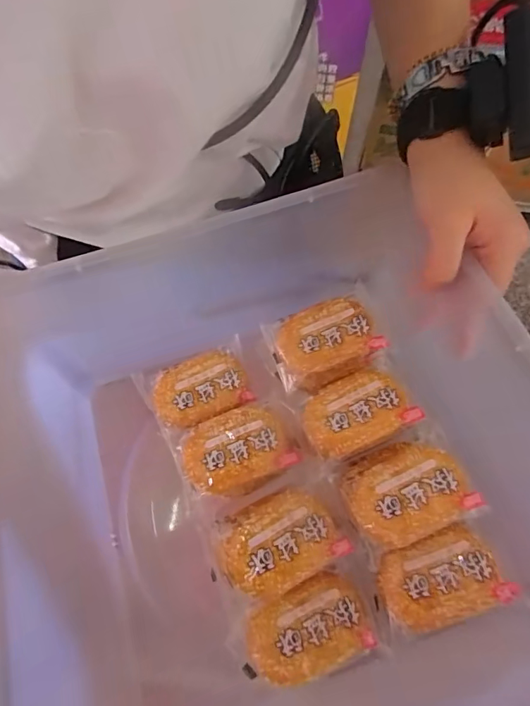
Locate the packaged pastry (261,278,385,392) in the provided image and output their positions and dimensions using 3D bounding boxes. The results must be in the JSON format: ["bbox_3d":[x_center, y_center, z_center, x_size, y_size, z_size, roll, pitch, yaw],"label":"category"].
[{"bbox_3d":[0.047,-0.012,0.355,0.087,0.021,0.055,-24,70,6],"label":"packaged pastry"}]

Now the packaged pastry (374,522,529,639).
[{"bbox_3d":[0.112,0.151,0.291,0.079,0.022,0.051,-29,49,4],"label":"packaged pastry"}]

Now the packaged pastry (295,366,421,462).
[{"bbox_3d":[0.065,0.044,0.326,0.075,0.019,0.054,-24,67,-11],"label":"packaged pastry"}]

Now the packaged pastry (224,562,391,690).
[{"bbox_3d":[0.028,0.175,0.287,0.097,0.027,0.052,-12,65,-6],"label":"packaged pastry"}]

